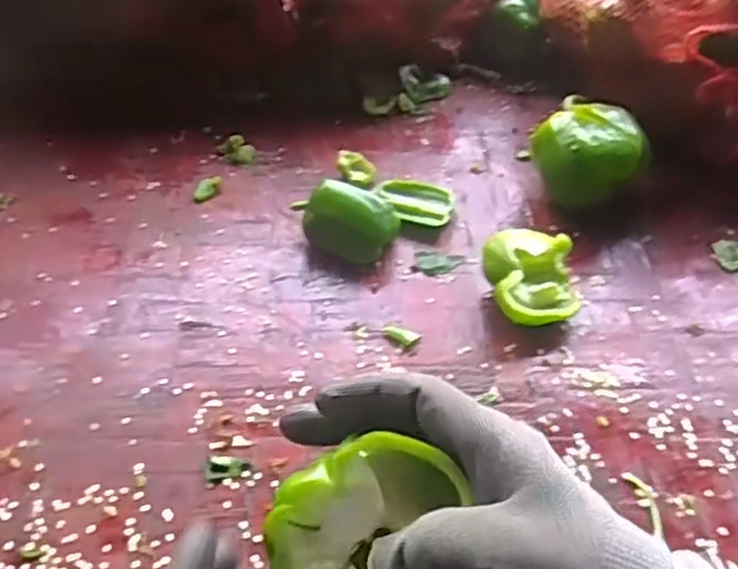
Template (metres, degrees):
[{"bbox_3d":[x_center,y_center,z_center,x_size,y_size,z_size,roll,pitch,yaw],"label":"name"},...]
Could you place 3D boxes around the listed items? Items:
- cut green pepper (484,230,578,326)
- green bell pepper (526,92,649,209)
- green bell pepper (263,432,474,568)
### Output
[{"bbox_3d":[0.127,-0.002,0.556,0.071,0.046,0.069,1,48,-1],"label":"cut green pepper"},{"bbox_3d":[0.190,-0.116,0.634,0.087,0.064,0.082,1,48,-1],"label":"green bell pepper"},{"bbox_3d":[0.003,0.097,0.300,0.076,0.044,0.066,-38,80,5],"label":"green bell pepper"}]

